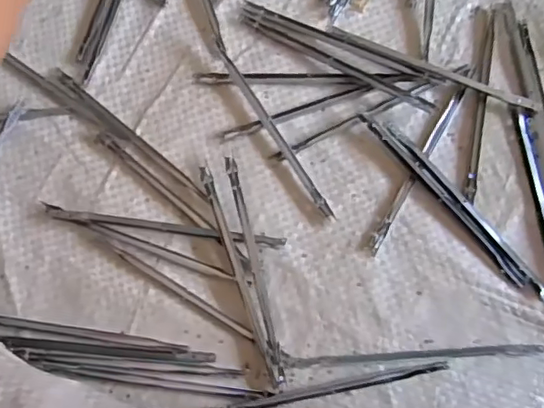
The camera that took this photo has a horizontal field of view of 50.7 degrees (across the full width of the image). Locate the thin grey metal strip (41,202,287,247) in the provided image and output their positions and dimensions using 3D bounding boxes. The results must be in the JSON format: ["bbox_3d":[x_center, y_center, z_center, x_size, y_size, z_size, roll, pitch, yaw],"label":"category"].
[{"bbox_3d":[-0.061,0.012,0.323,0.136,0.008,0.007,7,77,2],"label":"thin grey metal strip"}]

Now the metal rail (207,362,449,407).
[{"bbox_3d":[0.027,0.097,0.302,0.129,0.007,0.009,-12,77,-2],"label":"metal rail"}]

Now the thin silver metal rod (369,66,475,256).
[{"bbox_3d":[0.088,-0.028,0.331,0.006,0.004,0.128,29,79,7],"label":"thin silver metal rod"}]

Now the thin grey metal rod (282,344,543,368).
[{"bbox_3d":[0.075,0.080,0.307,0.136,0.006,0.007,-3,77,0],"label":"thin grey metal rod"}]

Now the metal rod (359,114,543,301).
[{"bbox_3d":[0.104,0.000,0.322,0.013,0.007,0.139,-39,80,-8],"label":"metal rod"}]

